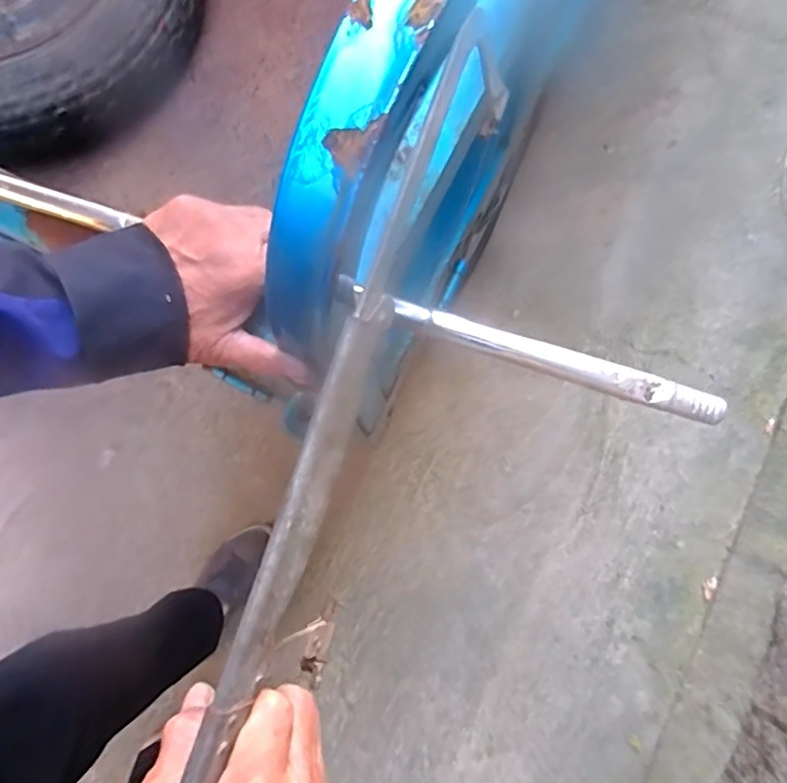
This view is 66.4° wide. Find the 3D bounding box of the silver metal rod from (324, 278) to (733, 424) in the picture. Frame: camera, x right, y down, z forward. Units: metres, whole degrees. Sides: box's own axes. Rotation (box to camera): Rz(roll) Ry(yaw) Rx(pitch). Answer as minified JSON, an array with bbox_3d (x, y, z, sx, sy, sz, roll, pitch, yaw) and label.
[{"bbox_3d":[0.080,-0.026,0.377,0.248,0.016,0.018,20,80,4],"label":"silver metal rod"}]

